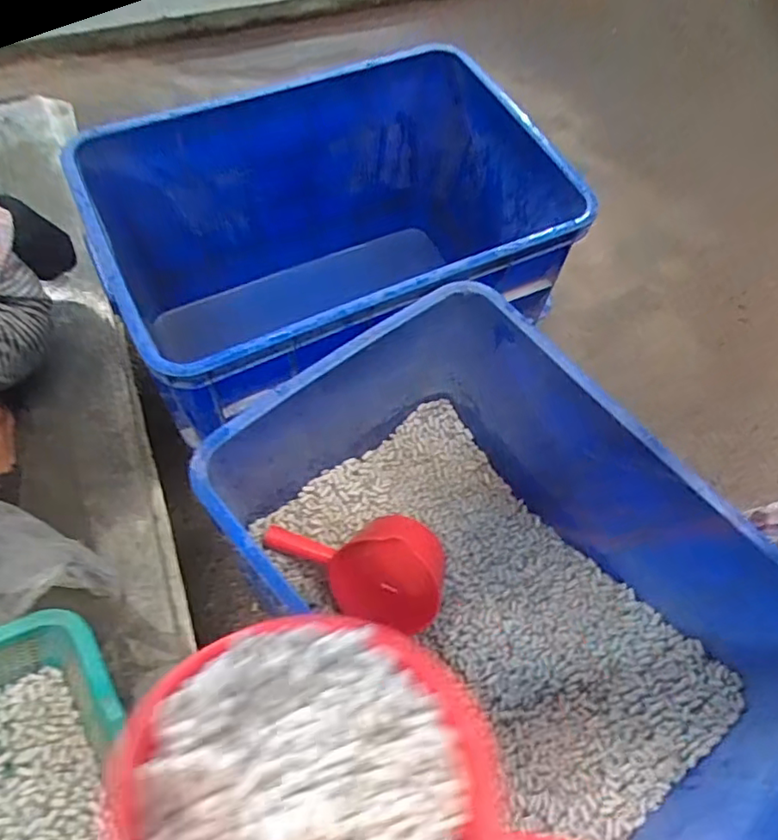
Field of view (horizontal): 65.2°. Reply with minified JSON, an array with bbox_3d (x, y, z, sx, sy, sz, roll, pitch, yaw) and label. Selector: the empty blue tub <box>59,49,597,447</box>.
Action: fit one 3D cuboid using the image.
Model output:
[{"bbox_3d":[-0.079,-0.216,1.009,0.628,0.537,0.443,-28,68,-15],"label":"empty blue tub"}]

